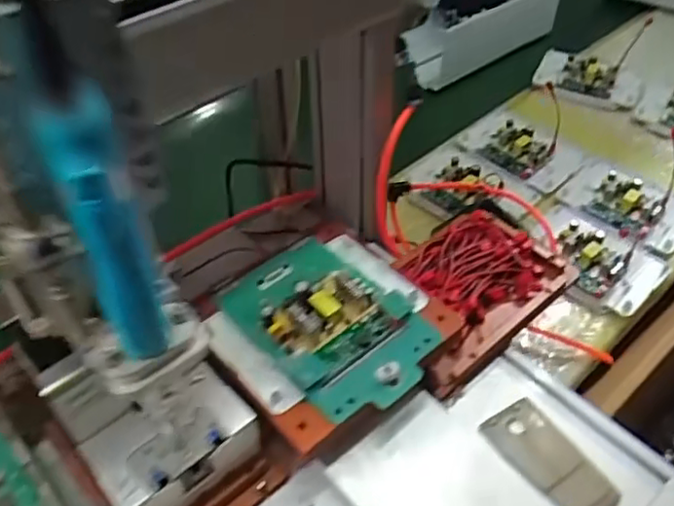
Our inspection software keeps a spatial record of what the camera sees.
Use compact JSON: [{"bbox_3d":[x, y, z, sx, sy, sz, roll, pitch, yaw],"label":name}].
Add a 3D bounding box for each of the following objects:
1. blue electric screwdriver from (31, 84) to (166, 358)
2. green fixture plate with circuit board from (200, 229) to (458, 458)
[{"bbox_3d":[-0.118,-0.008,0.347,0.033,0.161,0.039,-19,46,-16],"label":"blue electric screwdriver"},{"bbox_3d":[-0.008,0.059,0.613,0.189,0.032,0.190,-32,51,-27],"label":"green fixture plate with circuit board"}]

